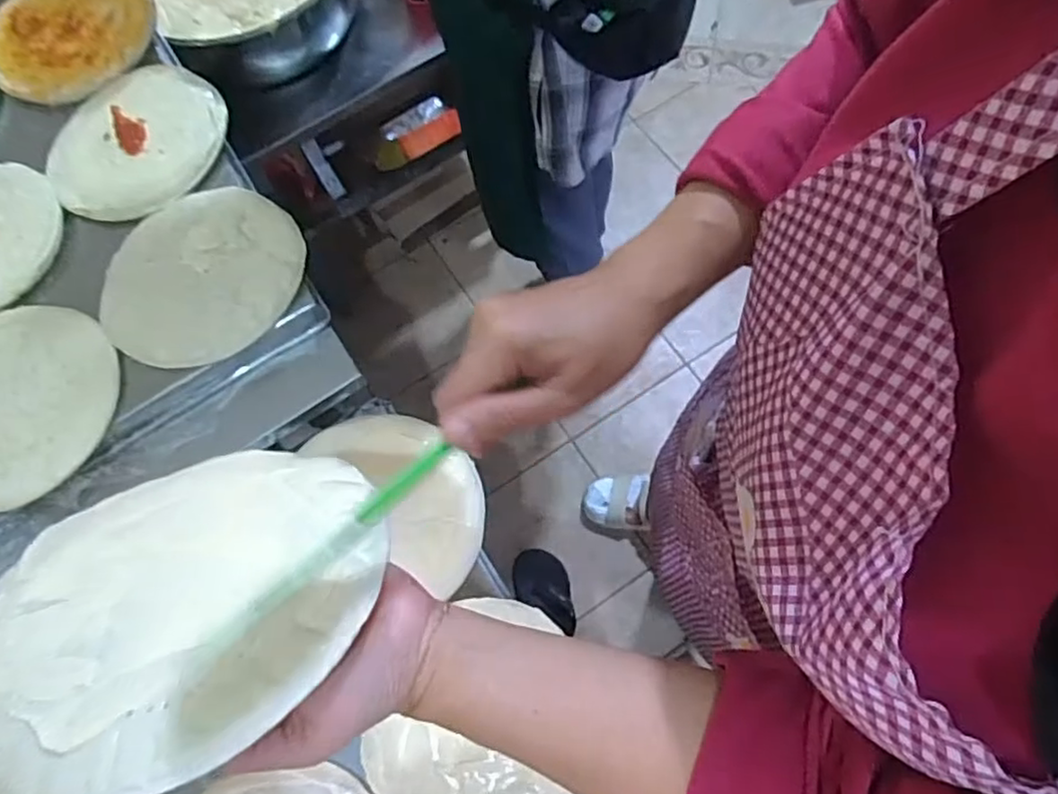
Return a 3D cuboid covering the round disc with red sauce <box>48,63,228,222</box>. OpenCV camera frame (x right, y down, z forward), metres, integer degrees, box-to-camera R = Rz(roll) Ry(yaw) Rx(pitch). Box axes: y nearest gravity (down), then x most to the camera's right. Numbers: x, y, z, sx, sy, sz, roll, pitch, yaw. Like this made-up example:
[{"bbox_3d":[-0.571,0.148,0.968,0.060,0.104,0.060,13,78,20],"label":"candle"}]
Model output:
[{"bbox_3d":[-0.433,-0.284,0.730,0.196,0.015,0.174,-41,73,-7],"label":"round disc with red sauce"}]

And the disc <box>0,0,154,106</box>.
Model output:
[{"bbox_3d":[-0.560,-0.440,0.803,0.200,0.024,0.191,-17,71,-6],"label":"disc"}]

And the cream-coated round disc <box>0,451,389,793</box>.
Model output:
[{"bbox_3d":[-0.168,0.090,0.317,0.185,0.015,0.184,-6,37,4],"label":"cream-coated round disc"}]

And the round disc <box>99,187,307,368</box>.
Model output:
[{"bbox_3d":[-0.324,-0.123,0.655,0.195,0.013,0.189,-2,67,6],"label":"round disc"}]

